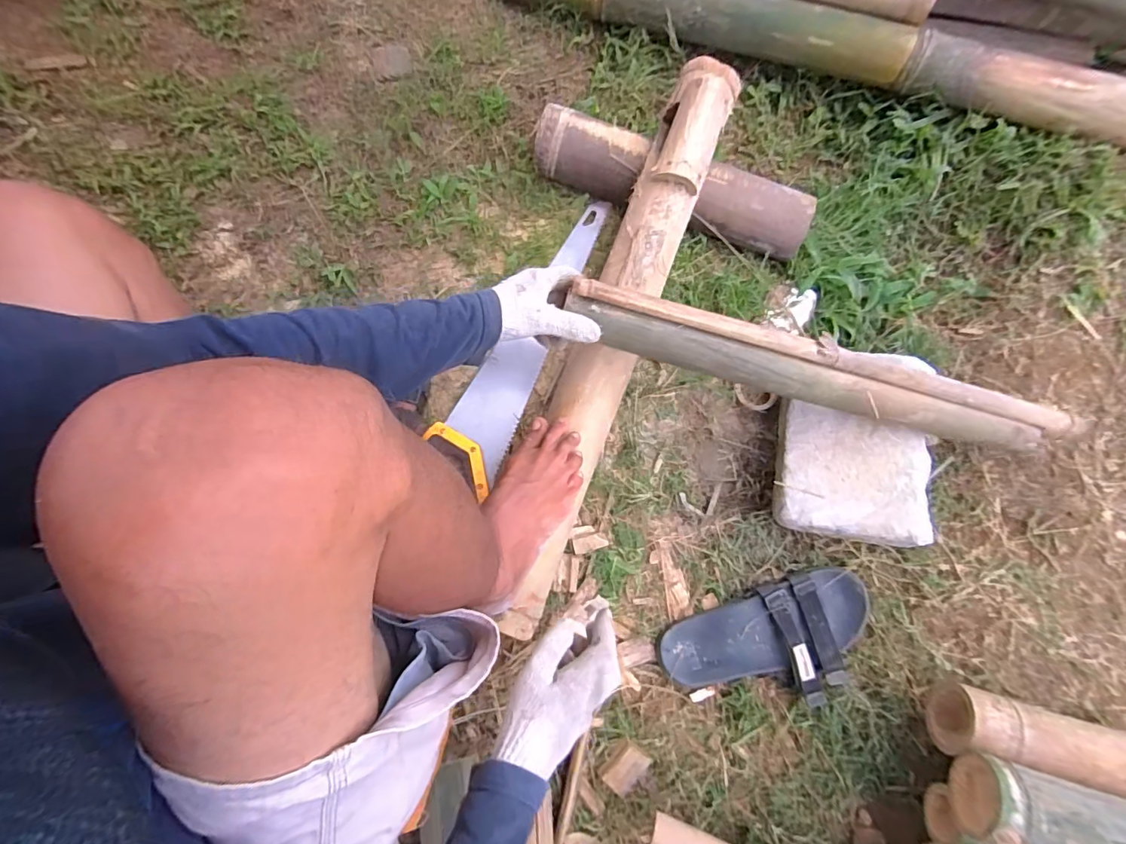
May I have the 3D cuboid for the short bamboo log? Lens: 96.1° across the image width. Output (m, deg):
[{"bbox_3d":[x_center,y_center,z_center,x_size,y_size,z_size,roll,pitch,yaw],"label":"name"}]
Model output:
[{"bbox_3d":[0.170,-0.376,0.799,0.440,0.082,0.091,19,74,2],"label":"short bamboo log"}]

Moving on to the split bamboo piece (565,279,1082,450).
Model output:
[{"bbox_3d":[0.307,-0.058,0.612,0.603,0.051,0.066,14,77,-5],"label":"split bamboo piece"}]

